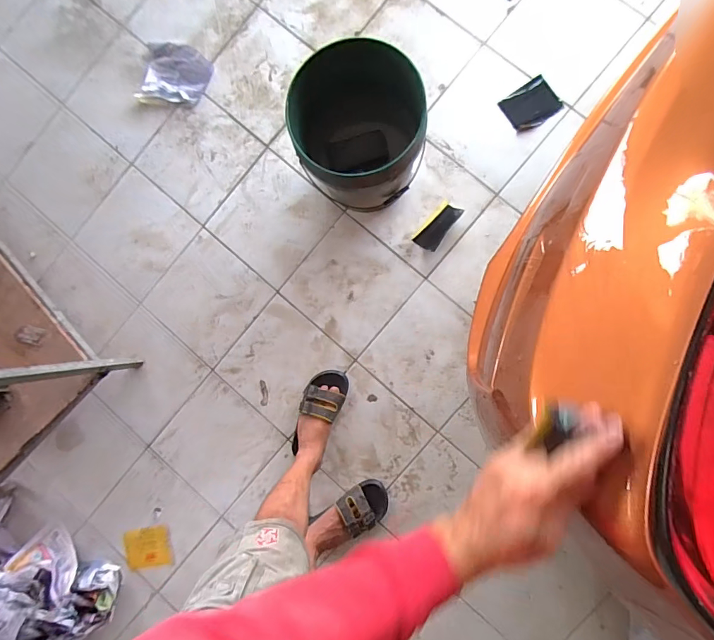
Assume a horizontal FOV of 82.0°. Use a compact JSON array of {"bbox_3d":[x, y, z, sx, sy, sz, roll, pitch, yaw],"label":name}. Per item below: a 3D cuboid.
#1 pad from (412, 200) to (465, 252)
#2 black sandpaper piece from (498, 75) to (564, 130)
[{"bbox_3d":[0.222,-0.256,1.122,0.065,0.024,0.141,41,93,4],"label":"pad"},{"bbox_3d":[0.463,-0.573,1.092,0.133,0.010,0.109,-33,87,4],"label":"black sandpaper piece"}]

